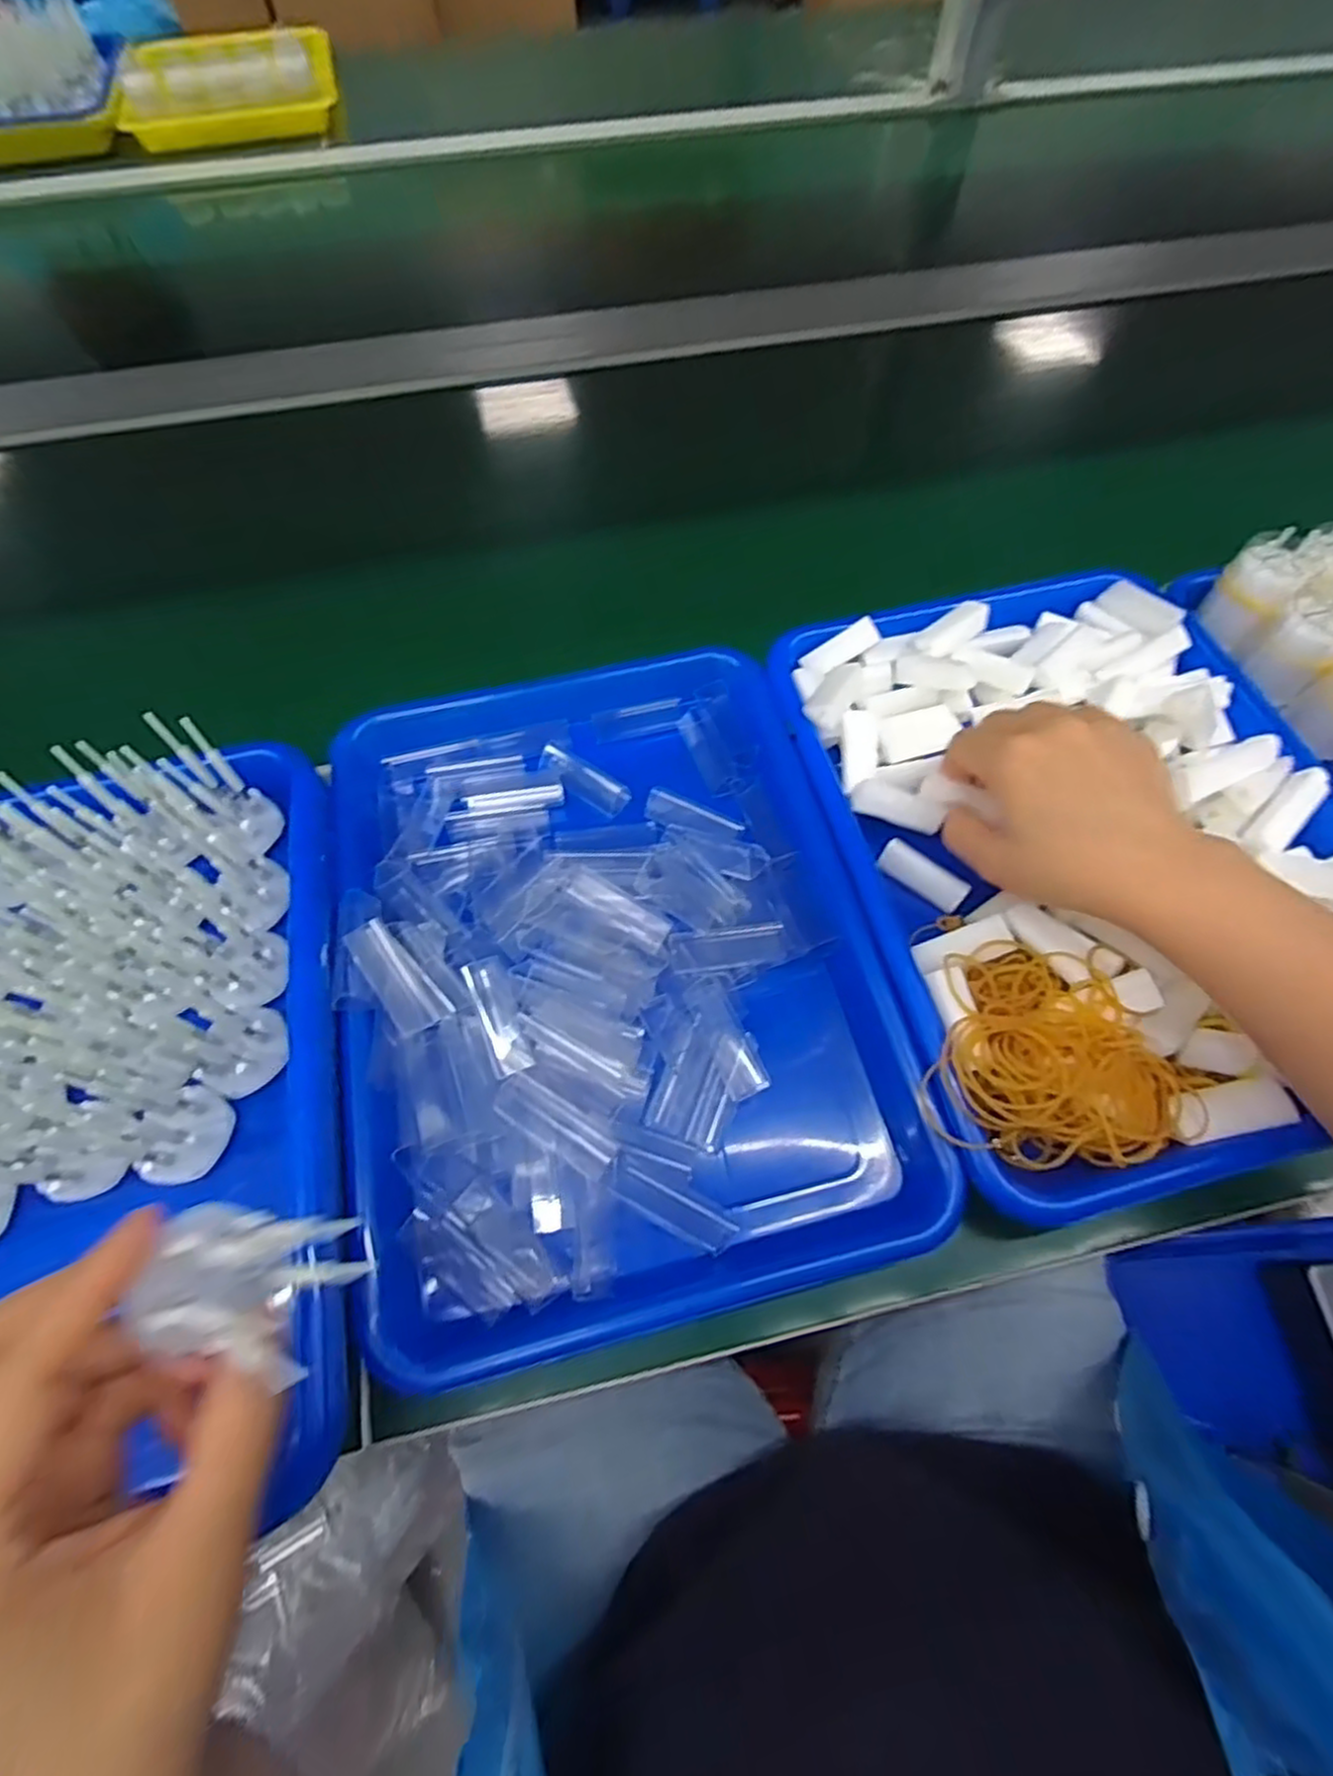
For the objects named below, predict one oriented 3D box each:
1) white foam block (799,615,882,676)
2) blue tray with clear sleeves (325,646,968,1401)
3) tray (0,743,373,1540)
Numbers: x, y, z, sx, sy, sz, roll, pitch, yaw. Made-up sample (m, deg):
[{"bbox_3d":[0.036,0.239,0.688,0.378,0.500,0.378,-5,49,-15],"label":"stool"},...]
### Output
[{"bbox_3d":[0.102,-0.140,0.422,0.045,0.009,0.016,-28,63,15],"label":"white foam block"},{"bbox_3d":[-0.031,0.025,0.359,0.244,0.038,0.334,-11,63,-7],"label":"blue tray with clear sleeves"},{"bbox_3d":[-0.268,0.093,0.305,0.252,0.071,0.330,-14,64,-7],"label":"tray"}]

